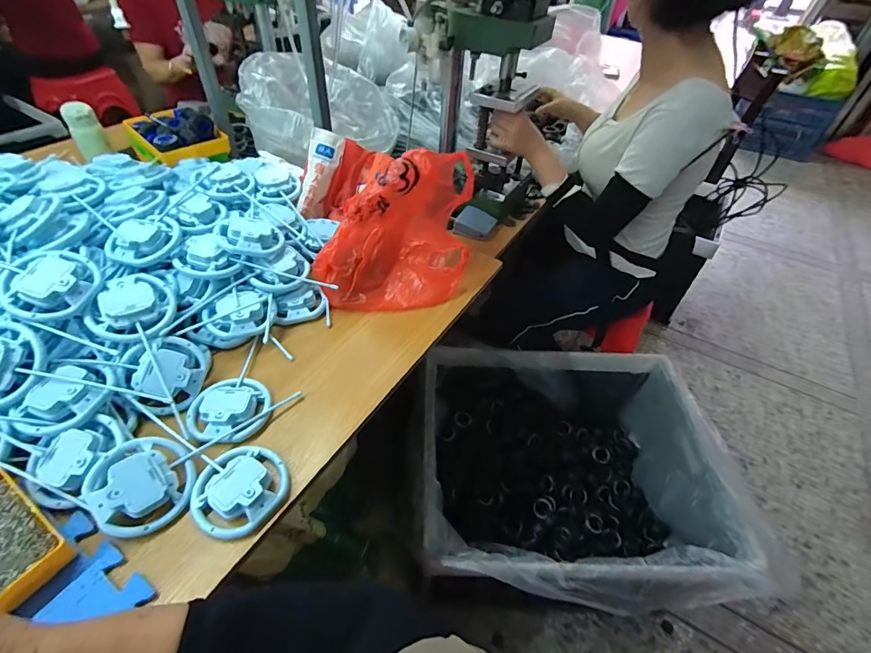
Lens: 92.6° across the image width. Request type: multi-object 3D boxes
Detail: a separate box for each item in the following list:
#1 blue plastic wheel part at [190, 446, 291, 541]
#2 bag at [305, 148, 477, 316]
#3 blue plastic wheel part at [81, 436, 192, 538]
[{"bbox_3d":[-0.225,0.184,0.477,0.096,0.025,0.100,2,46,-2],"label":"blue plastic wheel part"},{"bbox_3d":[-0.065,-0.166,0.697,0.241,0.202,0.208,5,46,1],"label":"bag"},{"bbox_3d":[-0.327,0.174,0.461,0.101,0.040,0.101,4,55,-5],"label":"blue plastic wheel part"}]

